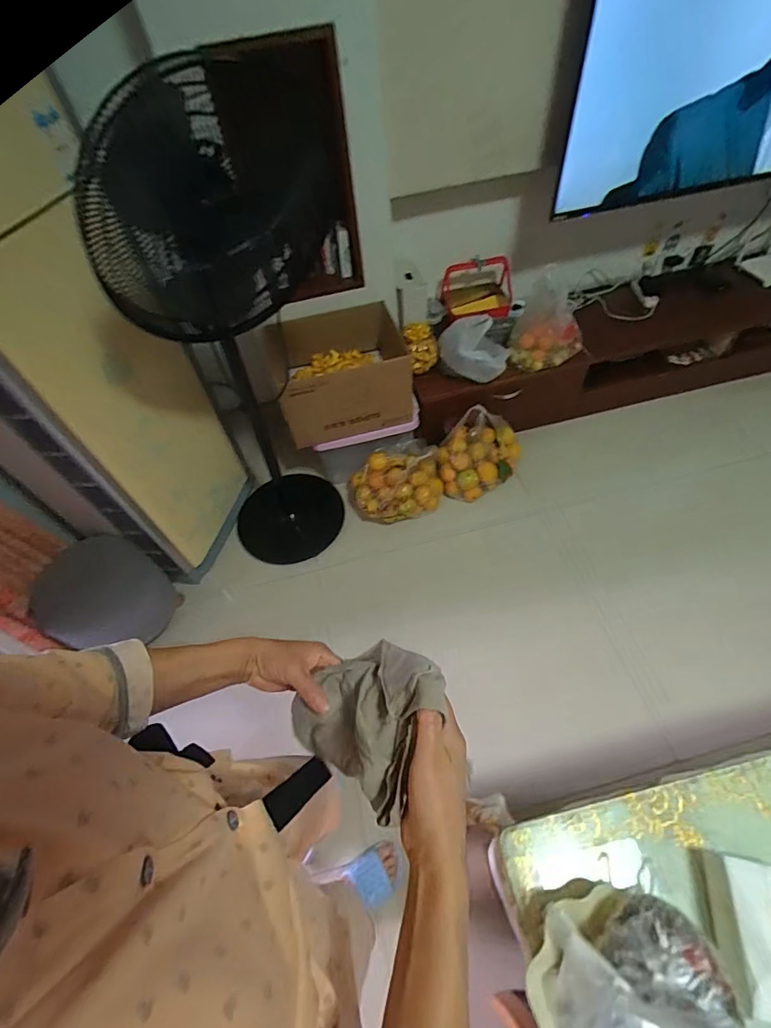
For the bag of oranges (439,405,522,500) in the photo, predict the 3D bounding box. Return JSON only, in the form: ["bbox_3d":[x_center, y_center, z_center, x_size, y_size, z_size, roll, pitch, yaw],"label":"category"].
[{"bbox_3d":[0.325,-0.204,1.524,0.281,0.227,0.176,-17,55,-7],"label":"bag of oranges"}]

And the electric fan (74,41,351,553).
[{"bbox_3d":[-0.393,-0.329,1.158,0.348,1.170,0.399,-32,58,-16],"label":"electric fan"}]

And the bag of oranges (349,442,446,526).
[{"bbox_3d":[0.031,-0.103,1.538,0.322,0.180,0.230,-10,54,-1],"label":"bag of oranges"}]

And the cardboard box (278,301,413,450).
[{"bbox_3d":[-0.126,-0.468,1.456,0.422,0.240,0.352,-12,55,-3],"label":"cardboard box"}]

